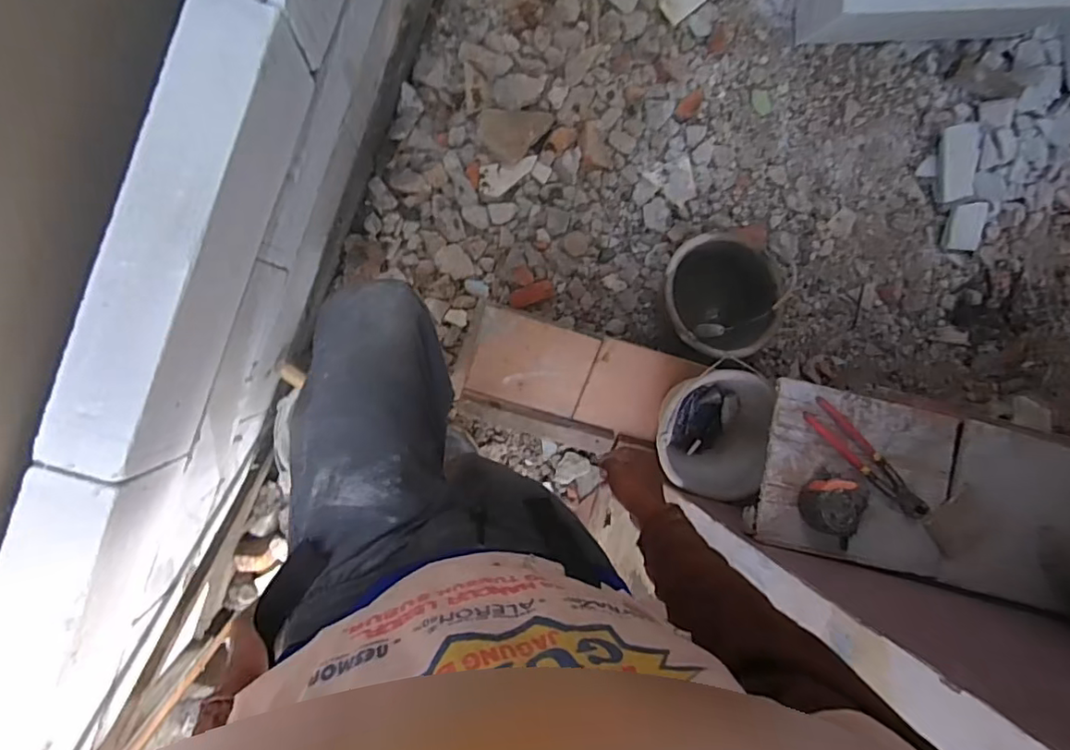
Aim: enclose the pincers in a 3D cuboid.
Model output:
[{"bbox_3d":[0.489,0.123,0.833,0.222,0.028,0.050,42,88,-8],"label":"pincers"}]

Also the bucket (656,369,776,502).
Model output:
[{"bbox_3d":[0.325,0.099,1.094,0.229,0.211,0.211,-1,94,-9],"label":"bucket"}]

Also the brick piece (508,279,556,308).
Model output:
[{"bbox_3d":[-0.005,-0.200,1.406,0.118,0.043,0.045,-20,96,-5],"label":"brick piece"}]

